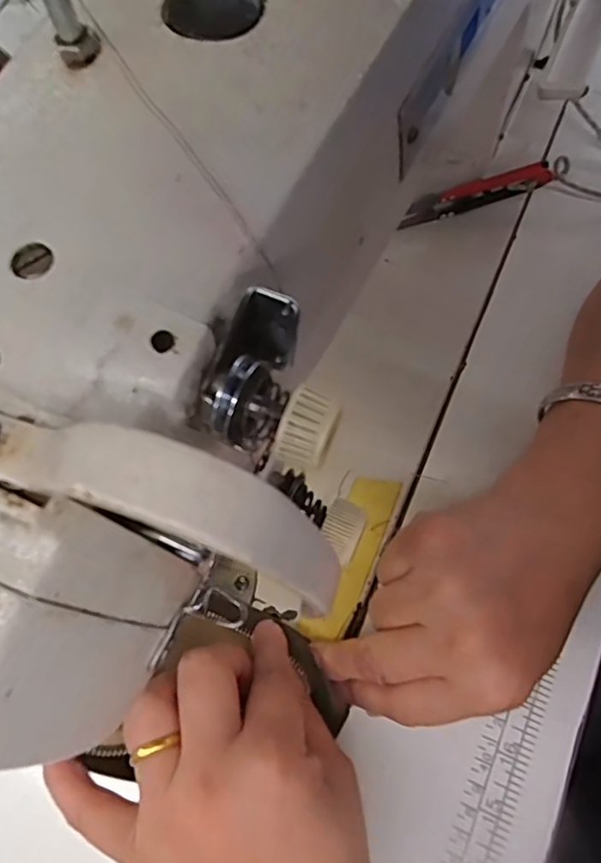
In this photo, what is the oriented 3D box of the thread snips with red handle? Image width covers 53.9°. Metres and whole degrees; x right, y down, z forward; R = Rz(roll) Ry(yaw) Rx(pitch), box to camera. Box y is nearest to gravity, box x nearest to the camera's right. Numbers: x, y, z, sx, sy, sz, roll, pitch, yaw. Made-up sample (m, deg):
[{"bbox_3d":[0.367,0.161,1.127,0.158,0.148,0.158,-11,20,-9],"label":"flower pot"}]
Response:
[{"bbox_3d":[0.105,-0.144,0.358,0.089,0.020,0.008,-15,70,10],"label":"thread snips with red handle"}]

